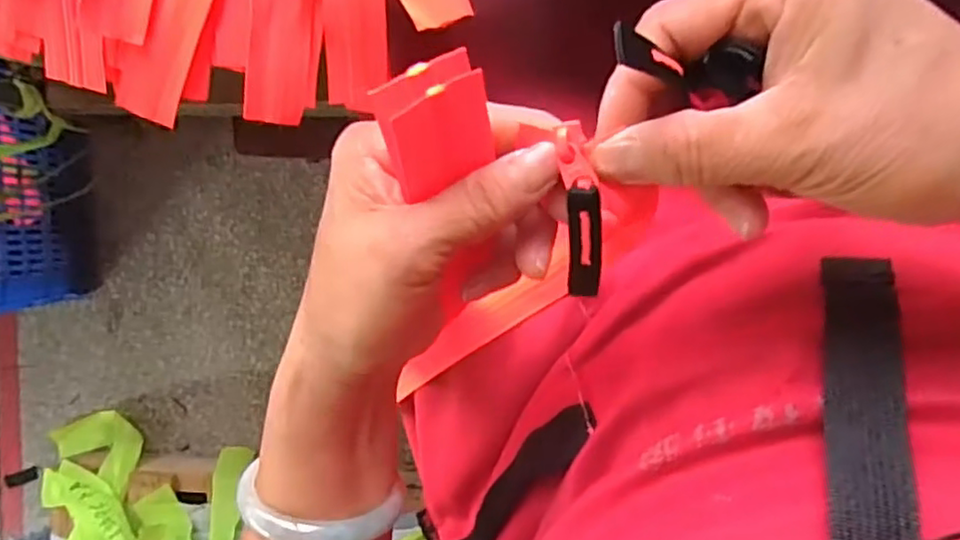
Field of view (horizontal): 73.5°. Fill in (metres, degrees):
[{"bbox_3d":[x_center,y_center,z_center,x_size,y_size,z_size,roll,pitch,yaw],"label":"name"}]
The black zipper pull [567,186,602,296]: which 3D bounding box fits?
[{"bbox_3d":[0.036,-0.008,0.221,0.011,0.004,0.042,-2,124,7],"label":"black zipper pull"}]

